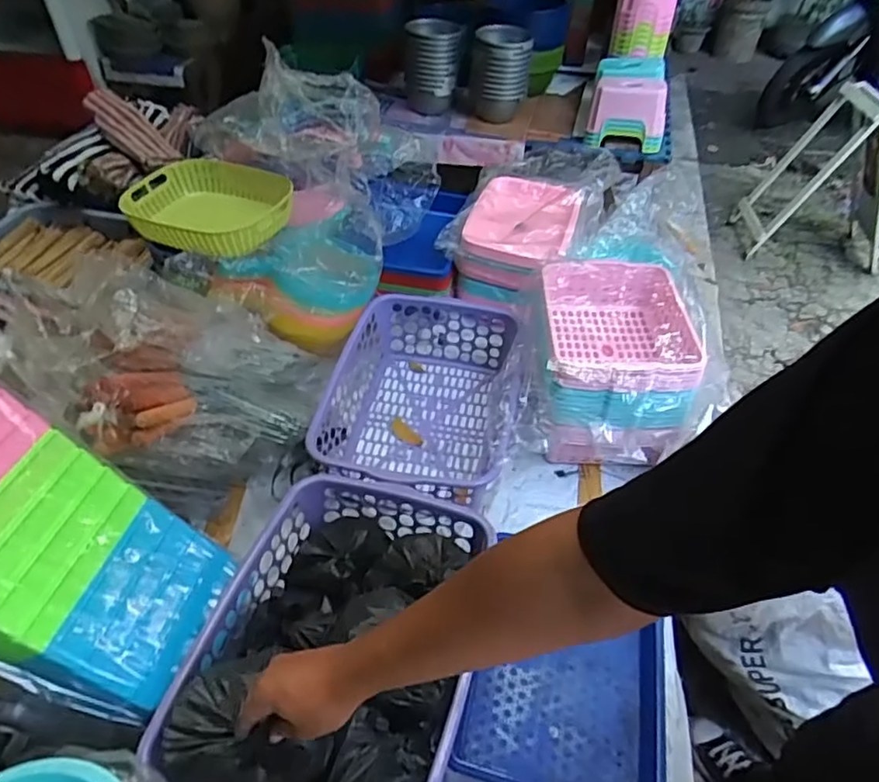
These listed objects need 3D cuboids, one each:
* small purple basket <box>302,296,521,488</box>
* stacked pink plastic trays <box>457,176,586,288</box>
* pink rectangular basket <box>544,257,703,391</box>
[{"bbox_3d":[-0.032,0.004,1.112,0.317,0.185,0.433,4,44,4],"label":"small purple basket"},{"bbox_3d":[0.184,-0.343,1.343,0.206,0.132,0.299,13,45,13],"label":"stacked pink plastic trays"},{"bbox_3d":[0.292,-0.091,1.041,0.230,0.113,0.294,4,44,4],"label":"pink rectangular basket"}]

